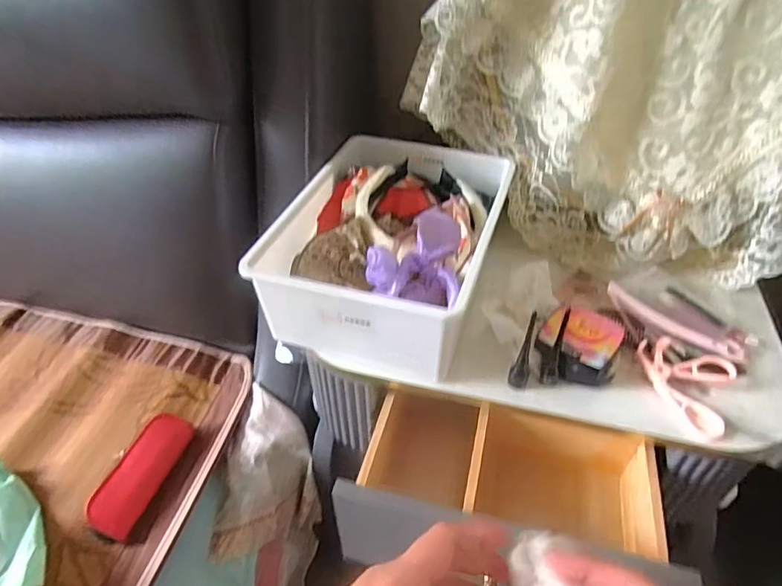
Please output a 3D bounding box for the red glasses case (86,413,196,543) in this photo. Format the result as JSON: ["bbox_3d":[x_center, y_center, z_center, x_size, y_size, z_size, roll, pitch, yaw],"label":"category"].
[{"bbox_3d":[-0.282,0.201,0.571,0.046,0.038,0.137,12,42,14],"label":"red glasses case"}]

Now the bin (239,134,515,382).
[{"bbox_3d":[0.005,-0.058,0.551,0.205,0.099,0.280,11,42,12],"label":"bin"}]

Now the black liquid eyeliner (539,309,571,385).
[{"bbox_3d":[0.149,0.050,0.451,0.015,0.085,0.017,16,44,18],"label":"black liquid eyeliner"}]

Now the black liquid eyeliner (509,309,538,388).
[{"bbox_3d":[0.119,0.053,0.449,0.017,0.091,0.014,18,44,20],"label":"black liquid eyeliner"}]

